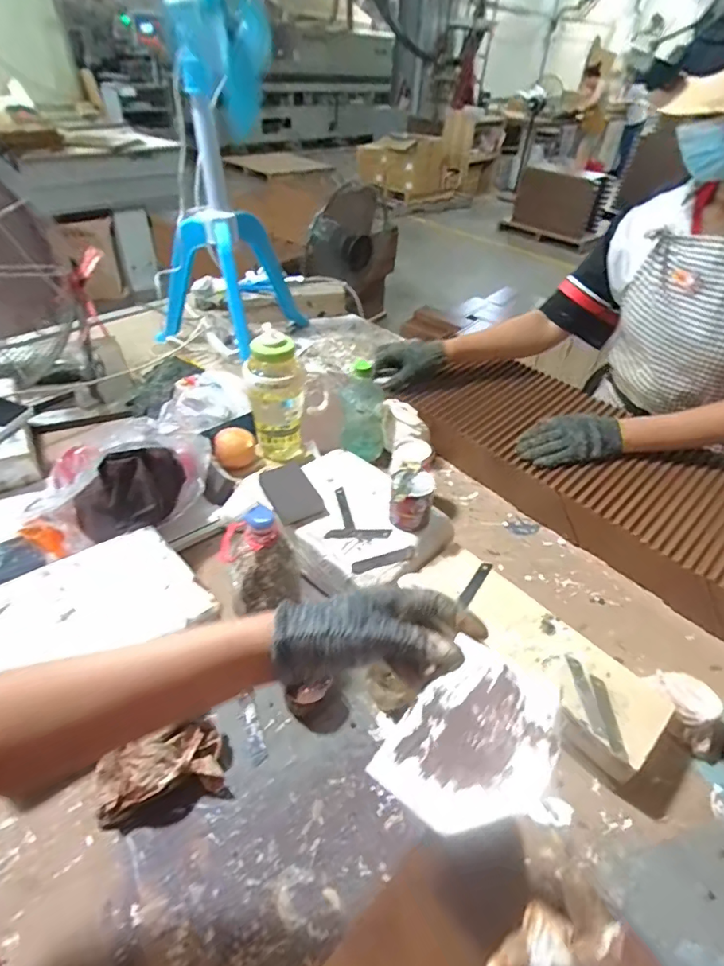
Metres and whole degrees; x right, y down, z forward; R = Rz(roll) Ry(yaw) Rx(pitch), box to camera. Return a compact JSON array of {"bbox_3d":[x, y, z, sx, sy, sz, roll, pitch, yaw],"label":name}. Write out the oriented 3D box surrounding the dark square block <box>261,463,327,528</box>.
[{"bbox_3d":[-0.107,0.018,0.767,0.066,0.021,0.117,-18,46,-23],"label":"dark square block"}]

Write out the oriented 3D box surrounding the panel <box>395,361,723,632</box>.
[{"bbox_3d":[0.432,-0.022,0.929,0.311,0.108,0.734,-31,53,-31],"label":"panel"}]

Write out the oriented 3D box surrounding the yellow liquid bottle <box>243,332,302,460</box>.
[{"bbox_3d":[-0.154,-0.151,0.875,0.092,0.233,0.073,-6,43,-11],"label":"yellow liquid bottle"}]

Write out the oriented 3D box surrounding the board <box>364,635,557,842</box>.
[{"bbox_3d":[0.075,0.172,0.332,0.099,0.006,0.116,18,55,43],"label":"board"}]

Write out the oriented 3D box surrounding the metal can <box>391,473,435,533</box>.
[{"bbox_3d":[0.073,0.031,0.737,0.065,0.082,0.066,7,42,4],"label":"metal can"}]

